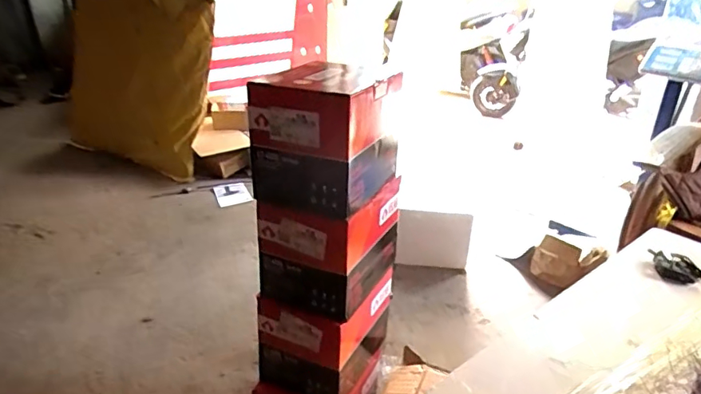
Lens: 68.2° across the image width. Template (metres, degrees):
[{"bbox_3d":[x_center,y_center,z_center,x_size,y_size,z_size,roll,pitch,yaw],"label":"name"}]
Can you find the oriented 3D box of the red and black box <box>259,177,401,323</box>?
[{"bbox_3d":[-0.031,0.079,1.014,0.182,0.200,0.246,16,30,26],"label":"red and black box"}]

